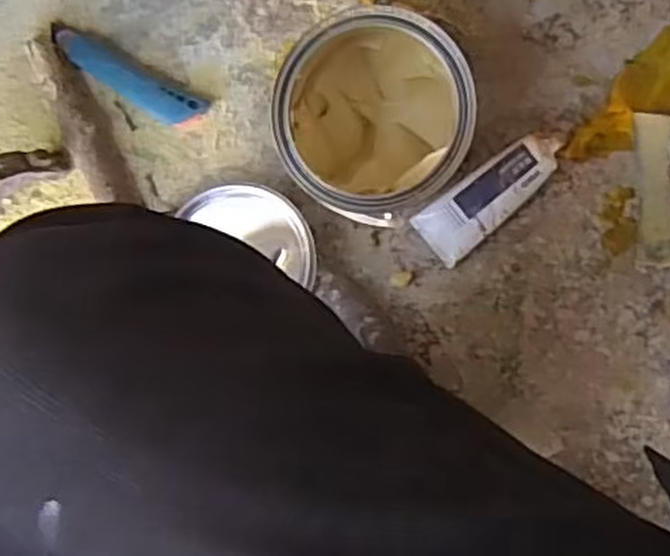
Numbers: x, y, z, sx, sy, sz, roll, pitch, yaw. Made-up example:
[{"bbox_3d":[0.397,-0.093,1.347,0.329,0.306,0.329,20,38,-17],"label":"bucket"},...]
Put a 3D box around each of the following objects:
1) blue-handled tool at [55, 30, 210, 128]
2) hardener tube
[{"bbox_3d":[-0.195,-0.185,0.748,0.155,0.021,0.035,28,98,4],"label":"blue-handled tool"},{"bbox_3d":[0.140,-0.074,0.715,0.142,0.029,0.052,-39,89,9],"label":"hardener tube"}]

